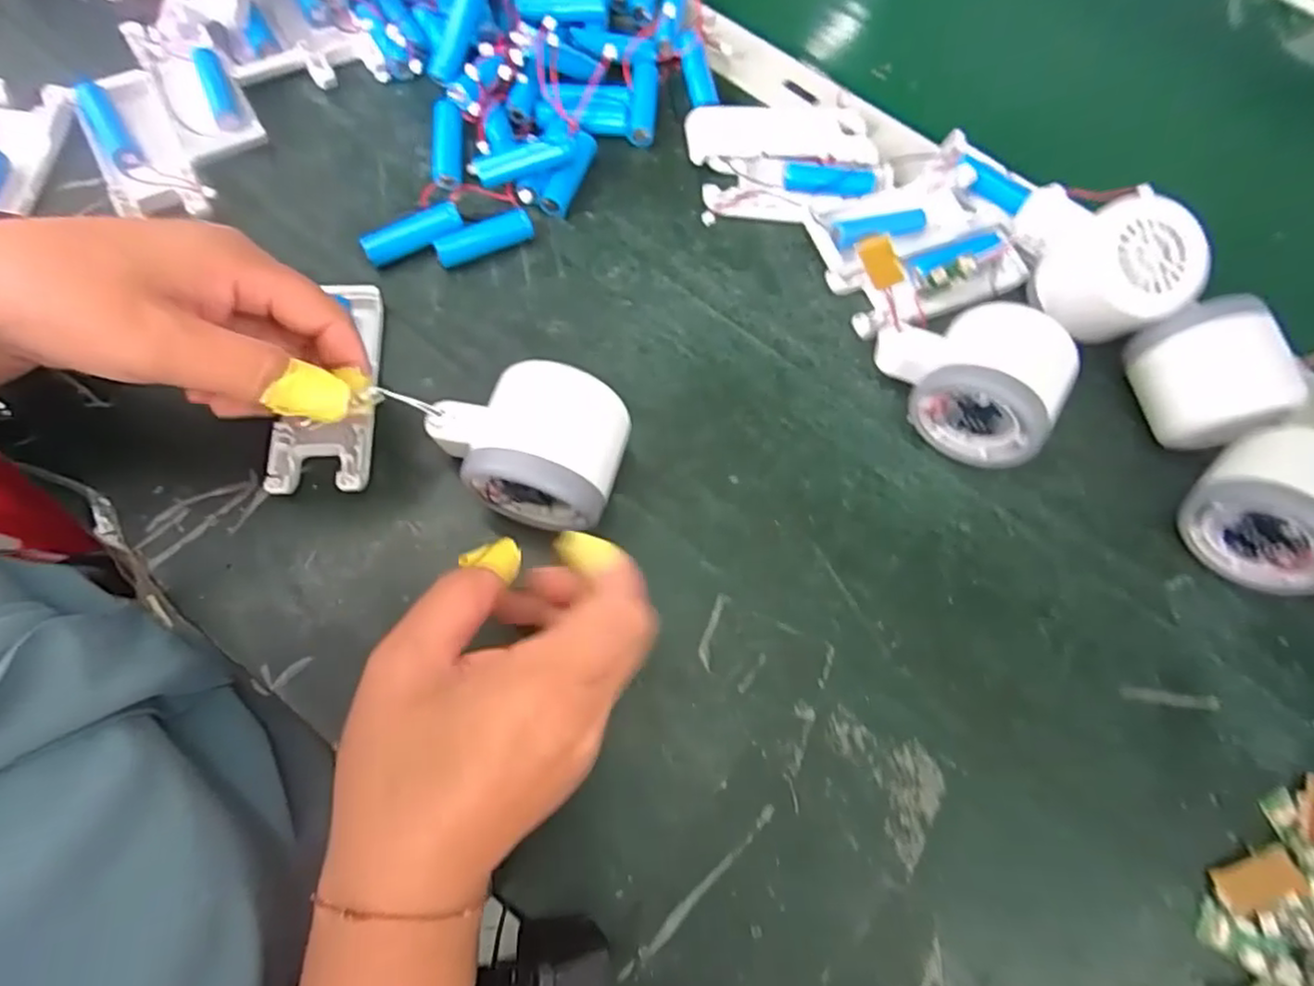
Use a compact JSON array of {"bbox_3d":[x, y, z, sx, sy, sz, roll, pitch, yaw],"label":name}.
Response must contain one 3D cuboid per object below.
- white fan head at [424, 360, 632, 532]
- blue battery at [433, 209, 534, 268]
[{"bbox_3d":[-0.054,-0.021,0.286,0.083,0.061,0.057,22,71,3],"label":"white fan head"},{"bbox_3d":[-0.090,-0.132,0.344,0.050,0.011,0.013,-24,74,-12],"label":"blue battery"}]

